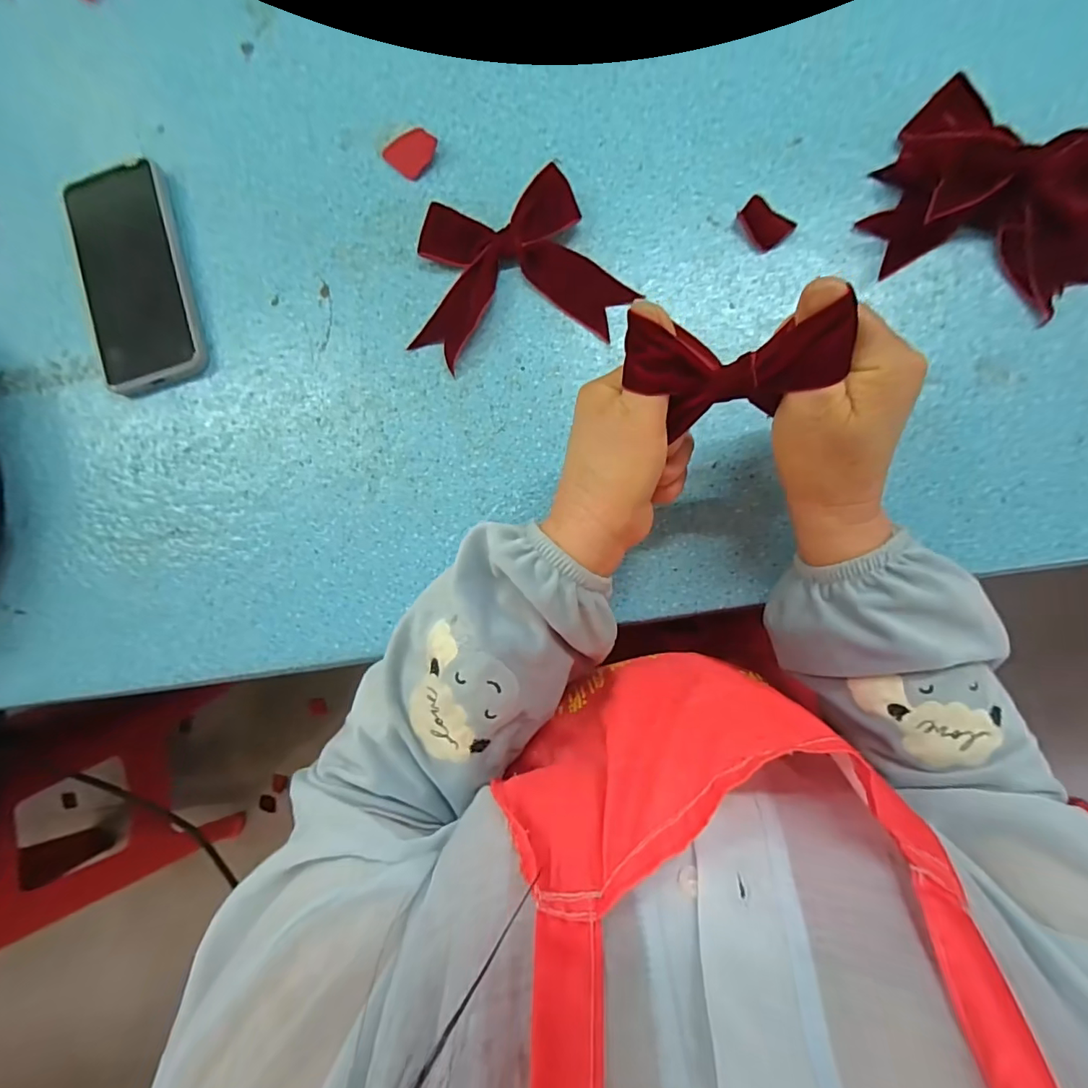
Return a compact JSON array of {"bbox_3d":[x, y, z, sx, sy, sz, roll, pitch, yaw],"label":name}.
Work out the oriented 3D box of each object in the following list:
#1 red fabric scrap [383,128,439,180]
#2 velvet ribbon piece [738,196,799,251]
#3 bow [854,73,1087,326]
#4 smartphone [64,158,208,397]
[{"bbox_3d":[-0.095,-0.283,0.363,0.033,0.004,0.034,41,92,5],"label":"red fabric scrap"},{"bbox_3d":[0.147,-0.214,0.334,0.028,0.004,0.034,-40,85,3],"label":"velvet ribbon piece"},{"bbox_3d":[0.282,-0.208,0.302,0.148,0.044,0.110,32,91,6],"label":"bow"},{"bbox_3d":[-0.304,-0.199,0.373,0.079,0.016,0.166,-15,87,5],"label":"smartphone"}]

